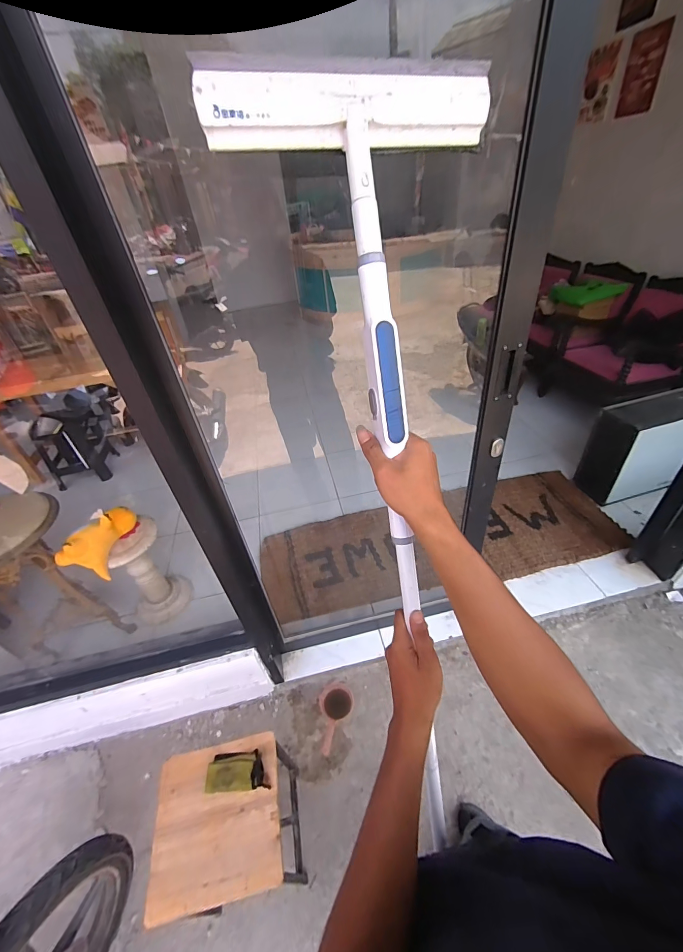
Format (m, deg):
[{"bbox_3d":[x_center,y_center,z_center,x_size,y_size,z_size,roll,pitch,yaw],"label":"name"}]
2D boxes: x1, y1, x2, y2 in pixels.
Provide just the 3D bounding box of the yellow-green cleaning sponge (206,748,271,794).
[{"bbox_3d":[-0.258,0.732,0.900,0.146,0.020,0.076,-7,39,1],"label":"yellow-green cleaning sponge"}]

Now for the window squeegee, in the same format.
[{"bbox_3d":[0.083,0.068,0.429,0.267,0.933,0.051,-11,12,-4],"label":"window squeegee"}]

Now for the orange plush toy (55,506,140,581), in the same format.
[{"bbox_3d":[-0.928,0.233,1.389,0.134,0.174,0.259,-2,39,6],"label":"orange plush toy"}]

